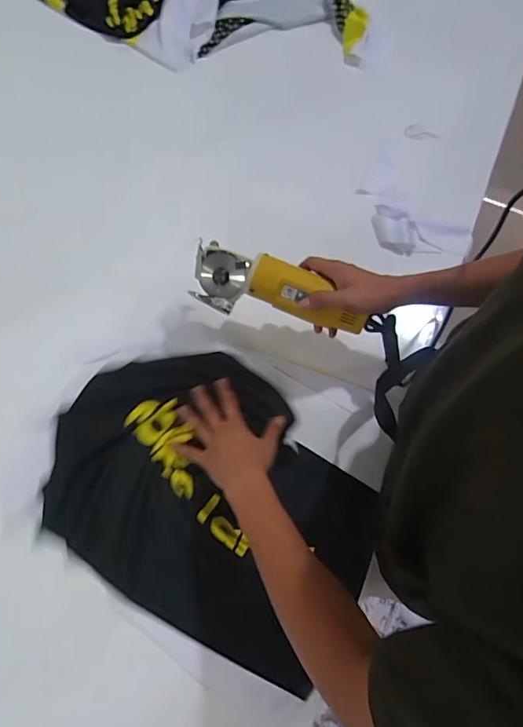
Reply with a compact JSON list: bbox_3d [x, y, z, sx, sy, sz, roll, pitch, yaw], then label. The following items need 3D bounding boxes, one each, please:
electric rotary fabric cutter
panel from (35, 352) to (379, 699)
[{"bbox_3d":[0.023,-0.099,0.610,0.239,0.056,0.082,18,71,3],"label":"electric rotary fabric cutter"},{"bbox_3d":[-0.062,0.164,0.628,0.446,0.044,0.340,28,72,10],"label":"panel"}]

